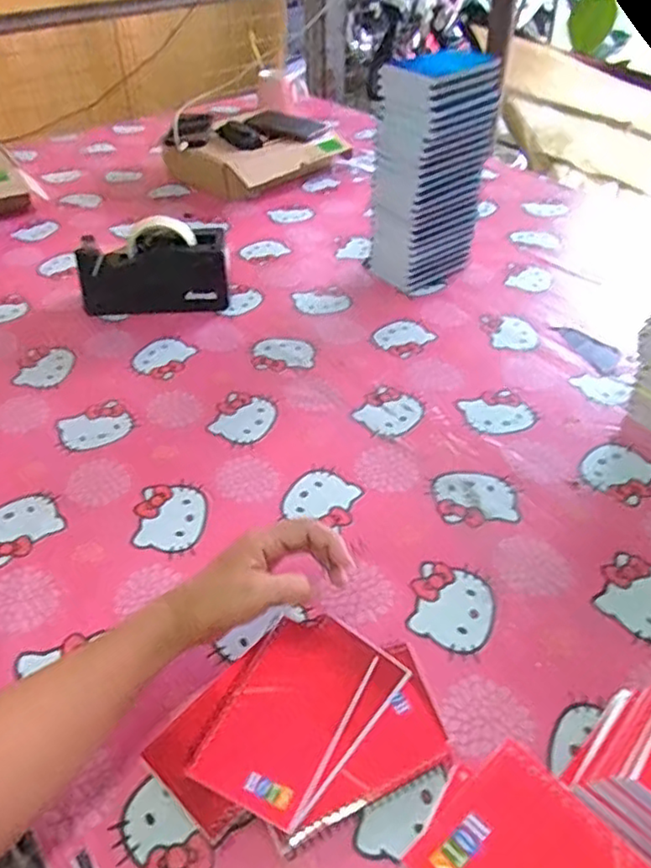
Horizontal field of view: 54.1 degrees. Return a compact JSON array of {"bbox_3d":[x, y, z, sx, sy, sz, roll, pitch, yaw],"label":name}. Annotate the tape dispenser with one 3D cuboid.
[{"bbox_3d":[-0.236,-0.227,0.876,0.205,0.114,0.069,-3,43,-3],"label":"tape dispenser"}]

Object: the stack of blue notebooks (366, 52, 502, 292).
[{"bbox_3d":[0.140,-0.355,0.886,0.140,0.287,0.110,-27,49,-26],"label":"stack of blue notebooks"}]

